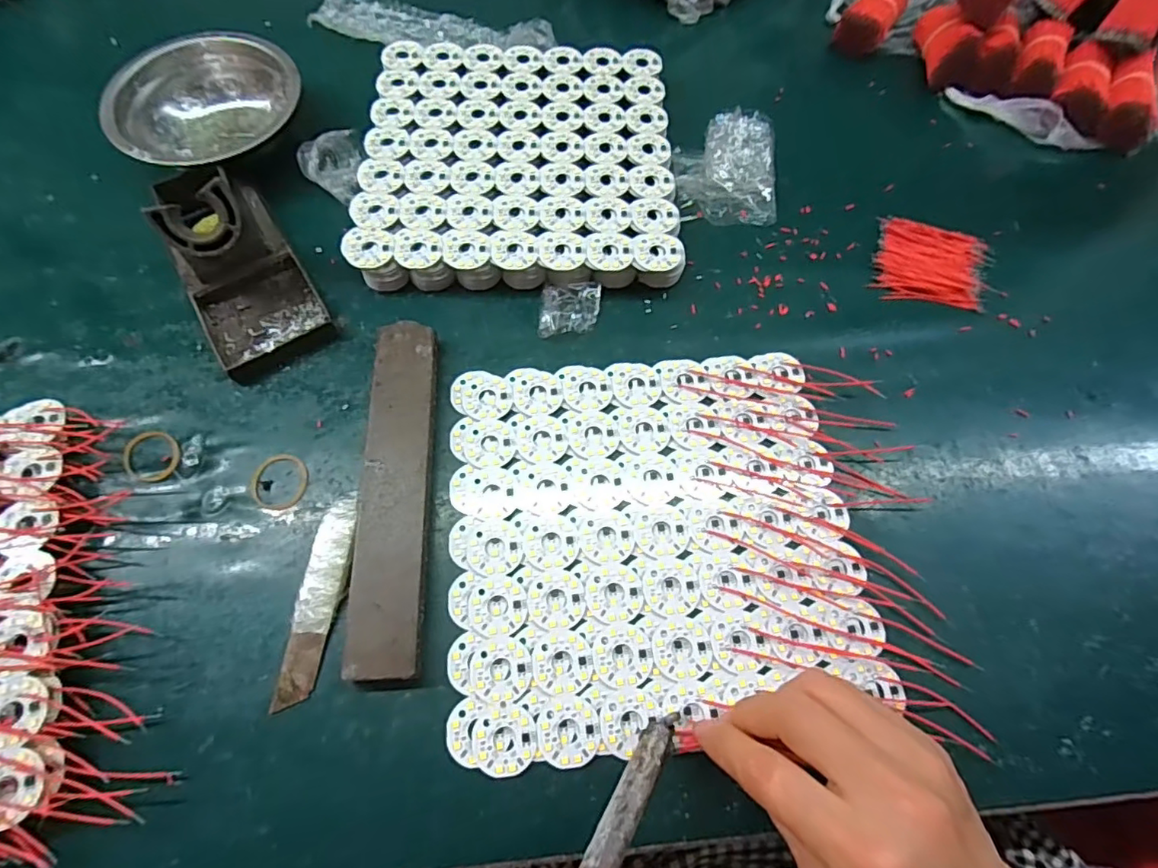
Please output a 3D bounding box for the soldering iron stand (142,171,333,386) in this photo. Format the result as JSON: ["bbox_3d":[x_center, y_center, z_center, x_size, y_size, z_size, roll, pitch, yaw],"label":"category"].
[{"bbox_3d":[-0.220,-0.116,0.345,0.069,0.069,0.145,-29,70,-15],"label":"soldering iron stand"}]

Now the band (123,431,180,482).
[{"bbox_3d":[-0.249,0.011,0.322,0.038,0.004,0.027,37,69,13],"label":"band"}]

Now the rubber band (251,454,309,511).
[{"bbox_3d":[-0.171,0.027,0.318,0.032,0.004,0.033,-6,66,-5],"label":"rubber band"}]

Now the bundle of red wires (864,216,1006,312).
[{"bbox_3d":[0.249,-0.118,0.389,0.078,0.011,0.069,22,66,8],"label":"bundle of red wires"}]

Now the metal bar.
[{"bbox_3d":[-0.101,0.028,0.310,0.037,0.017,0.198,-2,65,-4],"label":"metal bar"}]

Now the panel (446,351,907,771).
[{"bbox_3d":[0.041,0.053,0.311,0.221,0.008,0.211,-3,65,-4],"label":"panel"}]

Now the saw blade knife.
[{"bbox_3d":[-0.135,0.086,0.289,0.021,0.012,0.103,9,65,1],"label":"saw blade knife"}]

